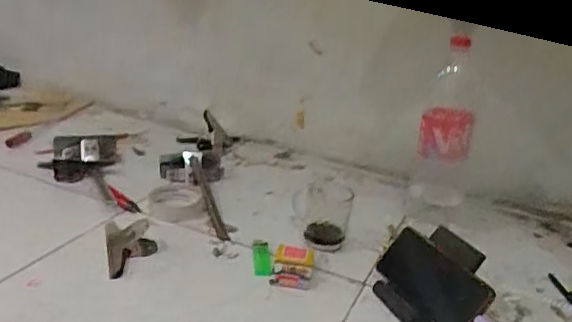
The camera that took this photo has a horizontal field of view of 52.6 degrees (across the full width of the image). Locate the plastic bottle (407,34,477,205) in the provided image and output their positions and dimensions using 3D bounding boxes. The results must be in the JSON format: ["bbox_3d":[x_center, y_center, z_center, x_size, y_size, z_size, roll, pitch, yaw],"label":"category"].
[{"bbox_3d":[0.255,-0.061,0.907,0.083,0.250,0.086,12,22,16],"label":"plastic bottle"}]

